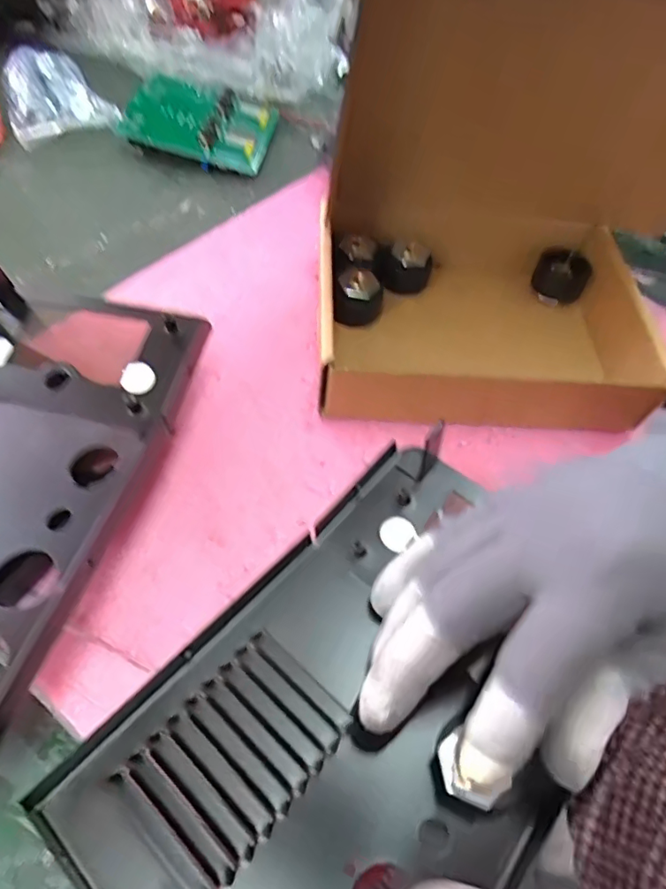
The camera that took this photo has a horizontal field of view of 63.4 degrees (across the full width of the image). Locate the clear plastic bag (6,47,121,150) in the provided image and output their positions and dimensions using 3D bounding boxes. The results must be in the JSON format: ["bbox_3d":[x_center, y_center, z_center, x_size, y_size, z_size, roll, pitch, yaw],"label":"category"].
[{"bbox_3d":[-0.214,-0.270,0.414,0.071,0.019,0.113,-21,63,-17],"label":"clear plastic bag"}]

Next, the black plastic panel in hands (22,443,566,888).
[{"bbox_3d":[0.015,0.093,0.192,0.130,0.025,0.193,39,64,18],"label":"black plastic panel in hands"}]

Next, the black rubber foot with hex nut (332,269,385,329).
[{"bbox_3d":[0.014,-0.082,0.310,0.028,0.028,0.024,15,56,4],"label":"black rubber foot with hex nut"}]

